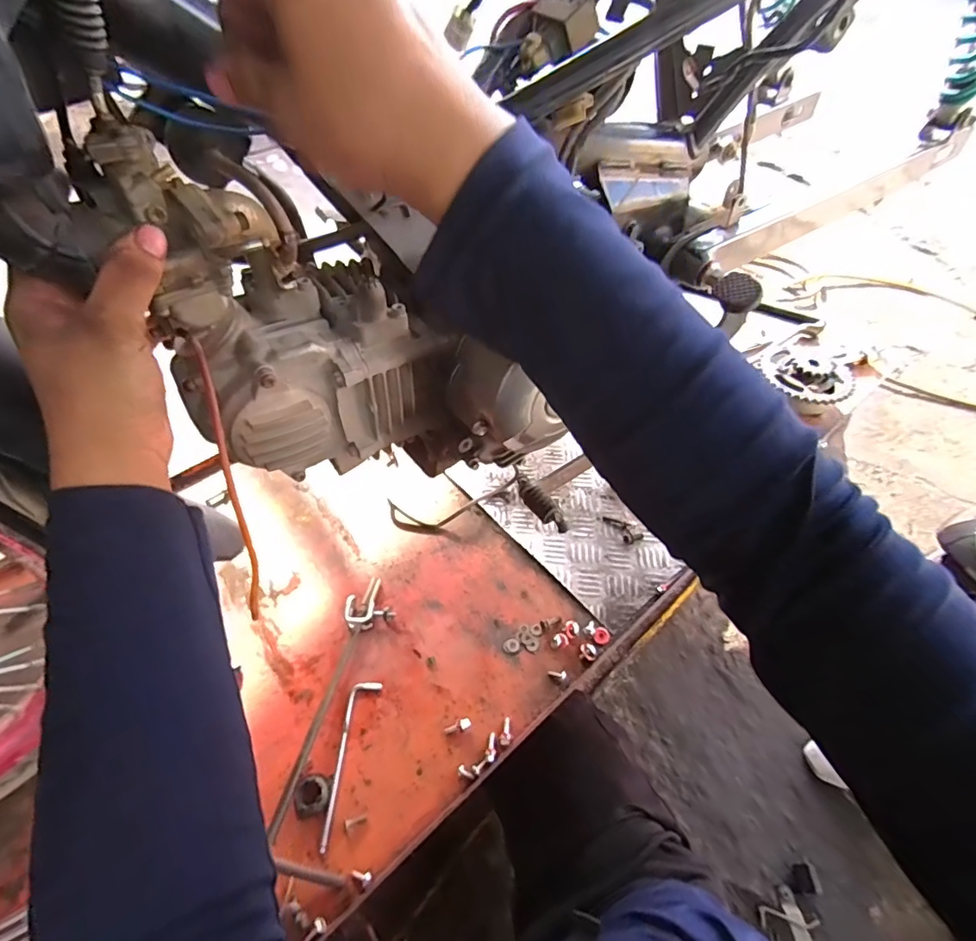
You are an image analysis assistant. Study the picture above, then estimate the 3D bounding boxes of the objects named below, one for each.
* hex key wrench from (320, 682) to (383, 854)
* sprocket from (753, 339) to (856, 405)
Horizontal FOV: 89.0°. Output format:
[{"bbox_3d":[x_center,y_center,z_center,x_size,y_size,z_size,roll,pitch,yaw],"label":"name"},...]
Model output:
[{"bbox_3d":[-0.145,0.291,0.503,0.030,0.004,0.150,6,49,8],"label":"hex key wrench"},{"bbox_3d":[0.506,-0.159,0.787,0.138,0.025,0.127,31,57,25],"label":"sprocket"}]

